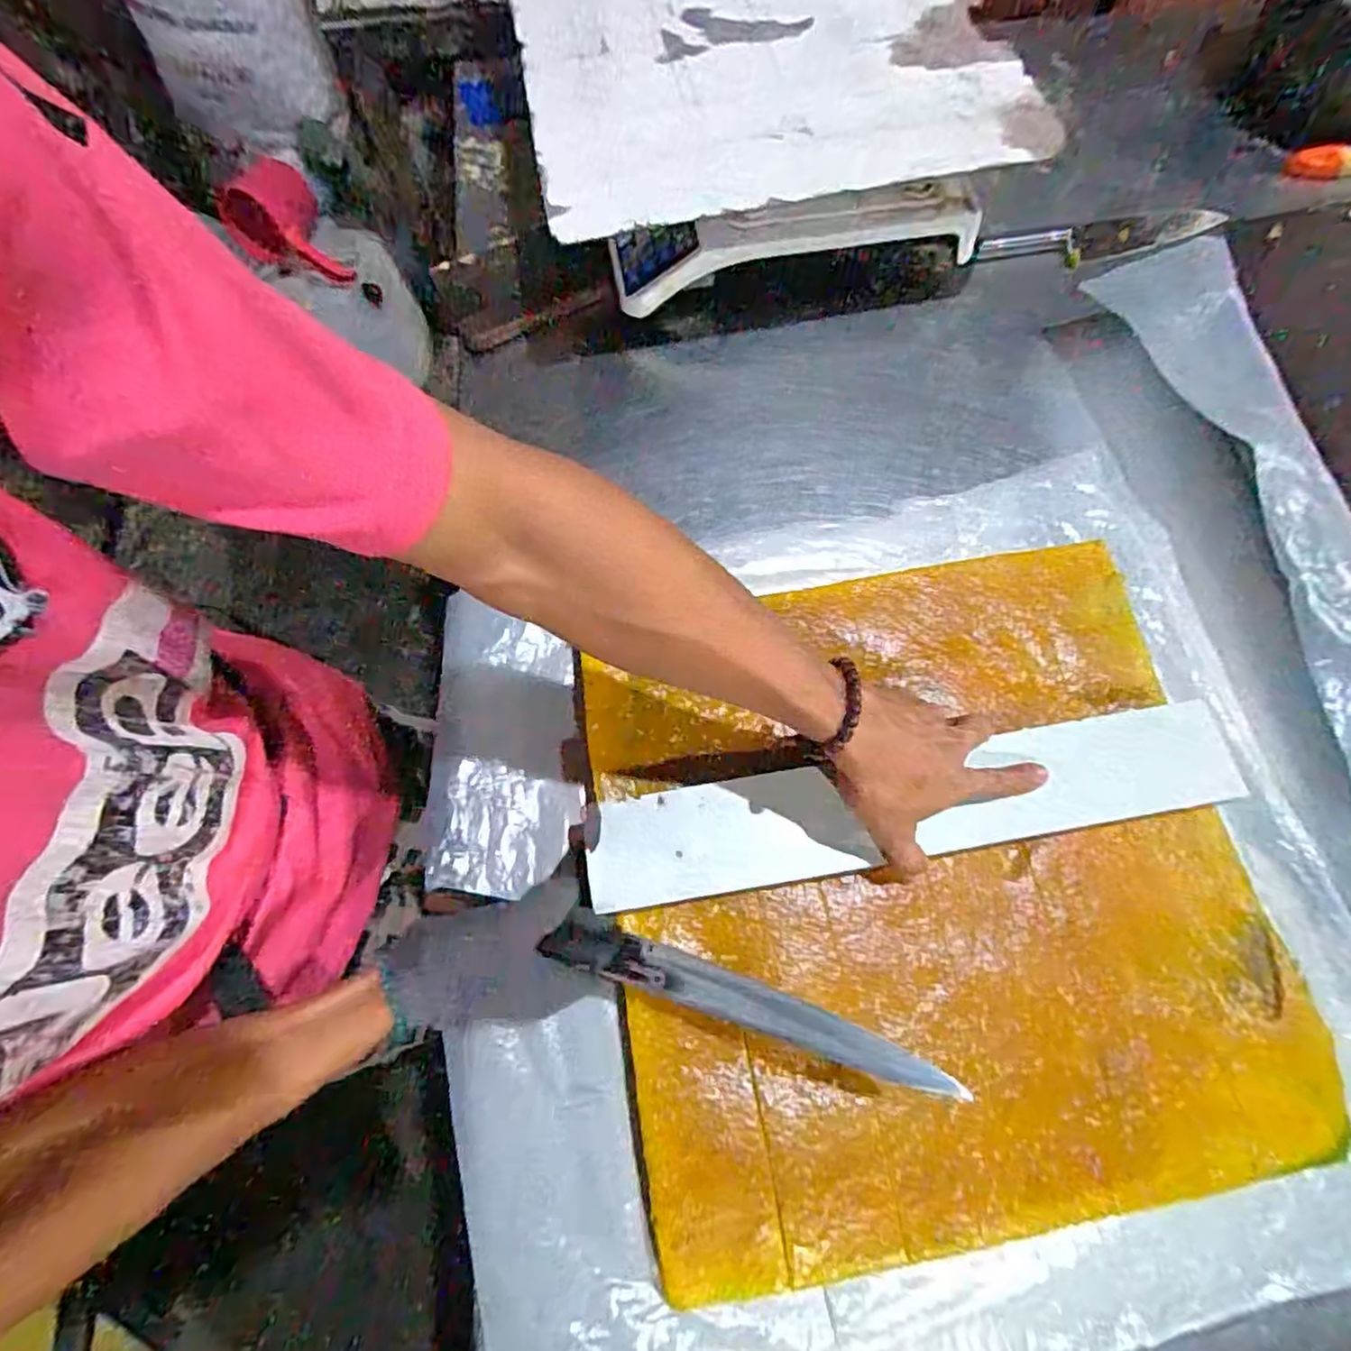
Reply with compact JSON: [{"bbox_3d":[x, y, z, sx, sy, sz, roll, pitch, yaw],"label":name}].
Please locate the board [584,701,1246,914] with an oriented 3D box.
[{"bbox_3d":[0.164,0.087,0.462,0.443,0.010,0.073,-9,74,-5],"label":"board"}]

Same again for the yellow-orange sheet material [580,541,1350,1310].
[{"bbox_3d":[0.168,0.127,0.466,0.423,0.013,0.422,-9,70,-3],"label":"yellow-orange sheet material"}]

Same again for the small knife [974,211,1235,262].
[{"bbox_3d":[0.414,-0.434,0.680,0.239,0.024,0.033,-5,71,-2],"label":"small knife"}]

